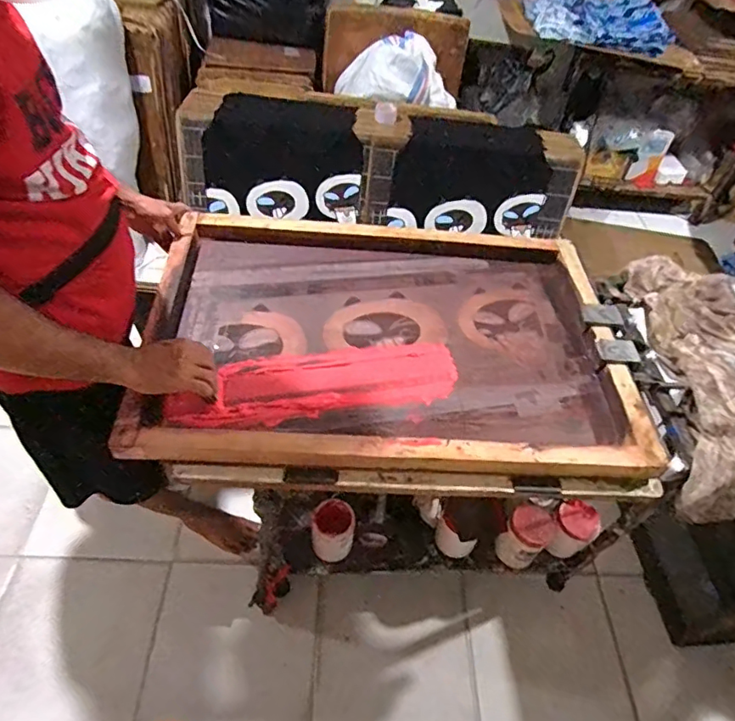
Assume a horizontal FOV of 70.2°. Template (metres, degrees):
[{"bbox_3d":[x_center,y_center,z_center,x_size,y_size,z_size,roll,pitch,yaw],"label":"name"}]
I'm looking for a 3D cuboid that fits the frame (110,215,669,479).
[{"bbox_3d":[0.045,-0.060,1.003,0.855,0.053,0.620,3,50,-4],"label":"frame"}]

